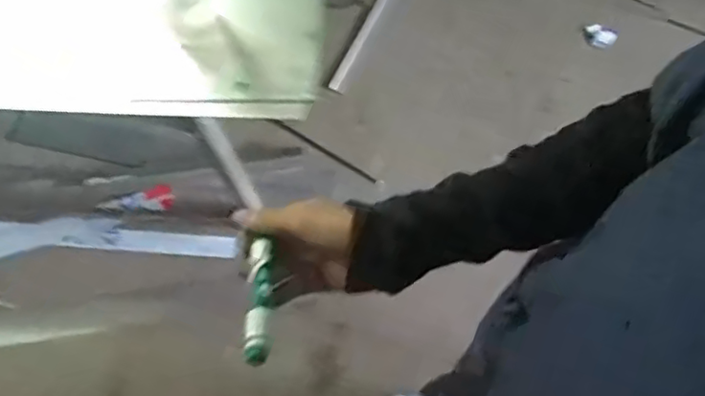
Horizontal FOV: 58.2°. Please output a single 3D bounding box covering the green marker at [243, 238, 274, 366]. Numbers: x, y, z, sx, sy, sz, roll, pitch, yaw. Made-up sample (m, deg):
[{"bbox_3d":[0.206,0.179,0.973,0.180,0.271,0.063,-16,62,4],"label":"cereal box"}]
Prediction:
[{"bbox_3d":[-0.068,0.071,0.465,0.018,0.014,0.110,-4,42,-2],"label":"green marker"}]

